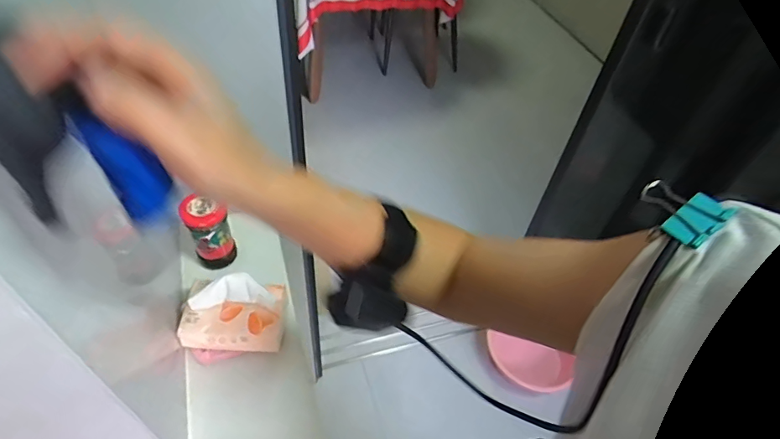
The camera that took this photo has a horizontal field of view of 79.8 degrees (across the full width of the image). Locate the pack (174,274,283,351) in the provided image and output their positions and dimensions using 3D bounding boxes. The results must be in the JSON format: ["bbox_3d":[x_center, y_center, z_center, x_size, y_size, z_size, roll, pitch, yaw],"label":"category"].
[{"bbox_3d":[-0.210,0.129,0.634,0.129,0.095,0.082,4,48,-2],"label":"pack"}]

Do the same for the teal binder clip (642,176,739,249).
[{"bbox_3d":[0.152,-0.006,0.244,0.031,0.011,0.039,-29,57,-27],"label":"teal binder clip"}]

